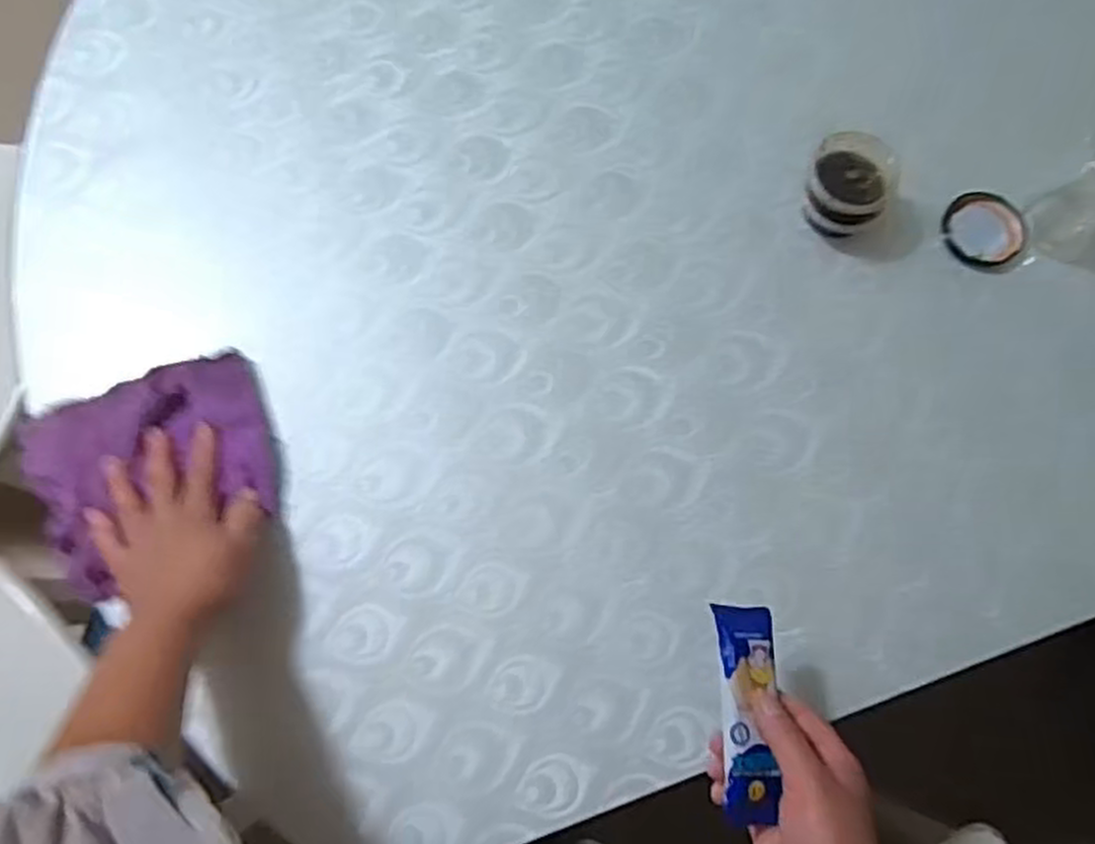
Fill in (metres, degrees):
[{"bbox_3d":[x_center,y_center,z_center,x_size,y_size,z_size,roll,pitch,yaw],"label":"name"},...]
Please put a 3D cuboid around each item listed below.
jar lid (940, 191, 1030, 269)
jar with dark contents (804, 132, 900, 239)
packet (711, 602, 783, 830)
[{"bbox_3d":[0.363,-0.161,0.646,0.062,0.013,0.070,4,74,0],"label":"jar lid"},{"bbox_3d":[0.240,-0.187,0.626,0.063,0.066,0.058,0,74,-1],"label":"jar with dark contents"},{"bbox_3d":[0.116,0.167,0.451,0.036,0.022,0.117,4,69,0],"label":"packet"}]

